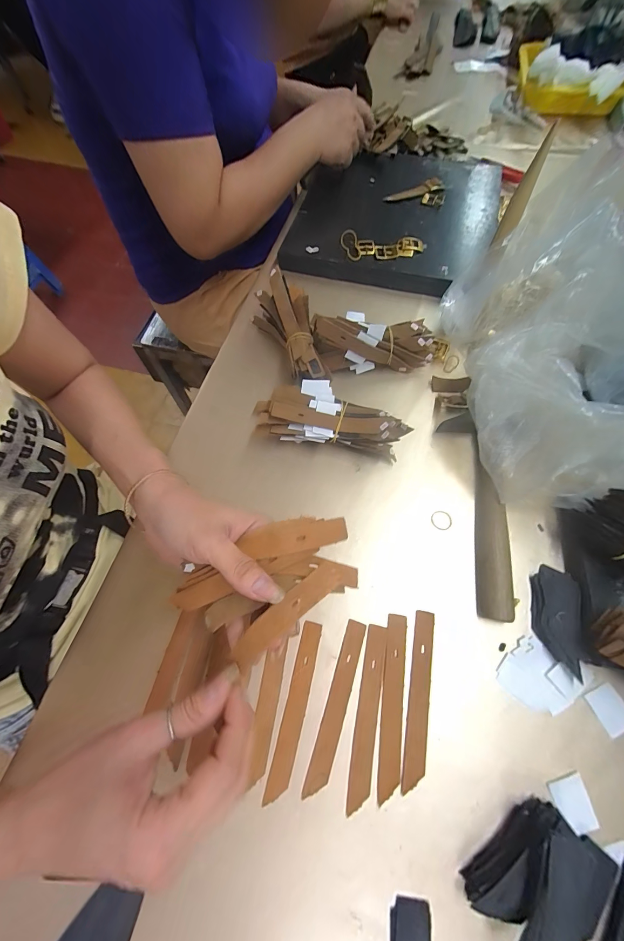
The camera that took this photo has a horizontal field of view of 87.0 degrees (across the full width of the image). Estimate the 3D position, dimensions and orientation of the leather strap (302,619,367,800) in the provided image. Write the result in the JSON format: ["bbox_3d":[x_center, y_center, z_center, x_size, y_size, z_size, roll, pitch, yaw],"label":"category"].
[{"bbox_3d":[0.021,0.189,0.268,0.016,0.004,0.123,17,67,9],"label":"leather strap"}]

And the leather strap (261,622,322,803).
[{"bbox_3d":[-0.013,0.190,0.267,0.017,0.004,0.122,13,66,7],"label":"leather strap"}]

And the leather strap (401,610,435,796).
[{"bbox_3d":[0.088,0.182,0.269,0.016,0.004,0.123,11,66,6],"label":"leather strap"}]

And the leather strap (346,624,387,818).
[{"bbox_3d":[0.046,0.193,0.263,0.016,0.004,0.123,11,66,6],"label":"leather strap"}]

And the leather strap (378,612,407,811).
[{"bbox_3d":[0.065,0.186,0.266,0.018,0.004,0.125,8,66,5],"label":"leather strap"}]

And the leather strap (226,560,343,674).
[{"bbox_3d":[-0.016,0.086,0.197,0.082,0.009,0.016,-41,71,-5],"label":"leather strap"}]

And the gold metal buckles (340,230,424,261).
[{"bbox_3d":[0.095,-0.308,0.457,0.113,0.019,0.043,12,66,7],"label":"gold metal buckles"}]

